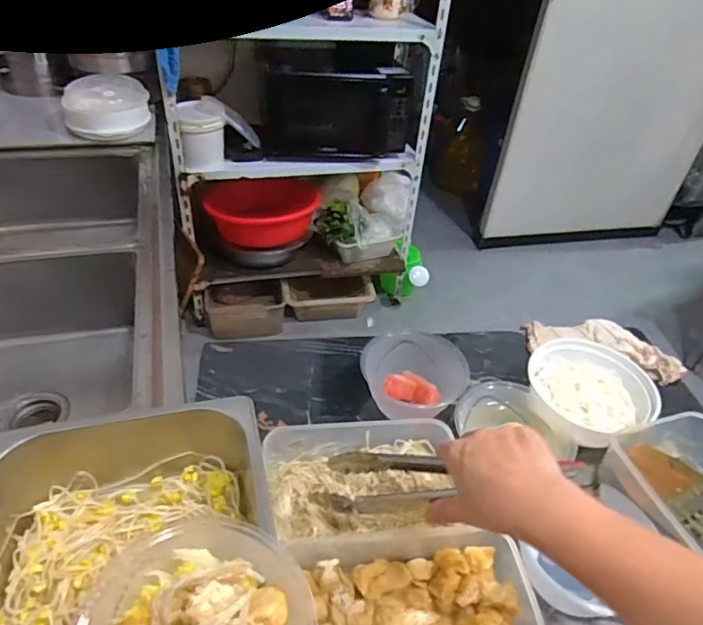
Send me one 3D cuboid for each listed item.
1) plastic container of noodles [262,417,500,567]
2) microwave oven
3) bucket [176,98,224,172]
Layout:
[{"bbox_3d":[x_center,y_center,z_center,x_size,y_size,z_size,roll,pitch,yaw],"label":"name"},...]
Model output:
[{"bbox_3d":[0.012,0.194,0.589,0.222,0.061,0.161,-4,41,-12],"label":"plastic container of noodles"},{"bbox_3d":[-0.035,-0.720,1.766,0.551,0.266,0.320,-5,41,-12],"label":"microwave oven"},{"bbox_3d":[-0.459,-0.545,1.610,0.133,0.173,0.145,-8,42,-16],"label":"bucket"}]

